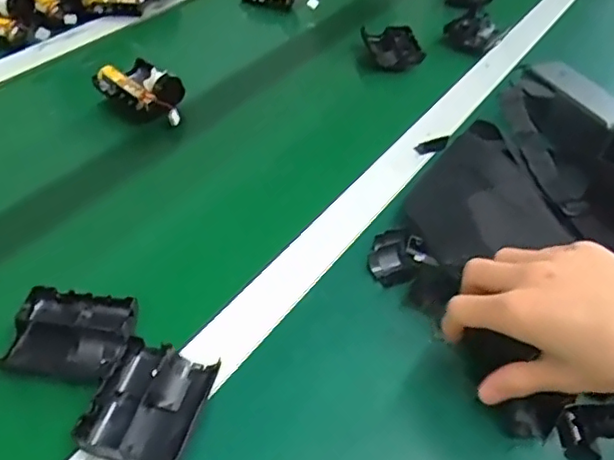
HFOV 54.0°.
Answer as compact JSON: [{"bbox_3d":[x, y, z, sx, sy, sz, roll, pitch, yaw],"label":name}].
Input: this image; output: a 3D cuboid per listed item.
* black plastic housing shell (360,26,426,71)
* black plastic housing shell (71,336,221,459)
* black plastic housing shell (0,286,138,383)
[{"bbox_3d":[0.106,-0.234,0.767,0.069,0.028,0.072,0,44,-7],"label":"black plastic housing shell"},{"bbox_3d":[-0.100,0.112,0.385,0.063,0.021,0.077,14,44,8],"label":"black plastic housing shell"},{"bbox_3d":[-0.164,0.073,0.424,0.082,0.025,0.063,6,43,-1],"label":"black plastic housing shell"}]

